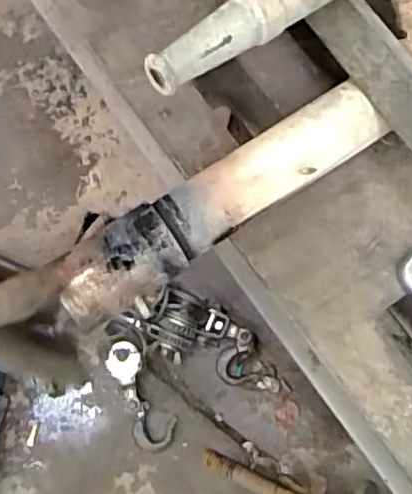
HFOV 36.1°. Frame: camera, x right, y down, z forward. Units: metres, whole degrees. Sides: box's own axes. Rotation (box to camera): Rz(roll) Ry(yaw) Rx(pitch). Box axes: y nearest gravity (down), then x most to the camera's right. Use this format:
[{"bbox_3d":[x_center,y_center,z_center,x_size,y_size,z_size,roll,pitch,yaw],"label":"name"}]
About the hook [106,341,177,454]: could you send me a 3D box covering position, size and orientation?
[{"bbox_3d":[-0.106,0.242,1.021,0.067,0.038,0.184,-23,87,-6],"label":"hook"}]

